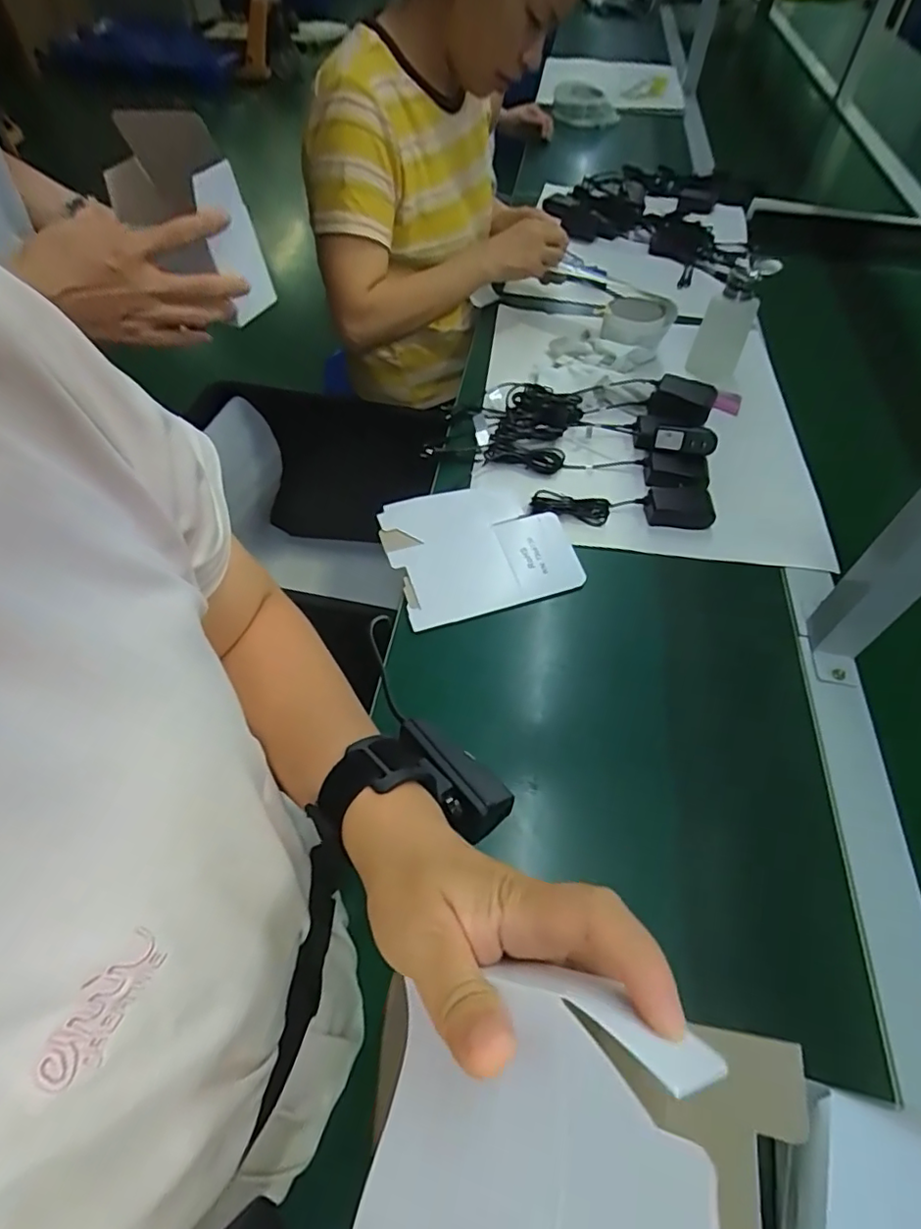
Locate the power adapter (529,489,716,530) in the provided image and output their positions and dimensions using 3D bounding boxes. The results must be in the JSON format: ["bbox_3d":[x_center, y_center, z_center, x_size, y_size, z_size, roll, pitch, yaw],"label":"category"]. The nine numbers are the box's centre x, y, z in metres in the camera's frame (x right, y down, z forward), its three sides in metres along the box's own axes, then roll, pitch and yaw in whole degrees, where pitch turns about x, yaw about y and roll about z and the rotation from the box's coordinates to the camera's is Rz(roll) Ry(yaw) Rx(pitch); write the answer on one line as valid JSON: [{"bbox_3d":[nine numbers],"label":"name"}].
[{"bbox_3d":[0.186,-0.124,0.672,0.204,0.024,0.043,3,56,-2],"label":"power adapter"}]

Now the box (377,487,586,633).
[{"bbox_3d":[0.020,-0.077,0.635,0.193,0.009,0.163,-14,58,-13],"label":"box"}]

